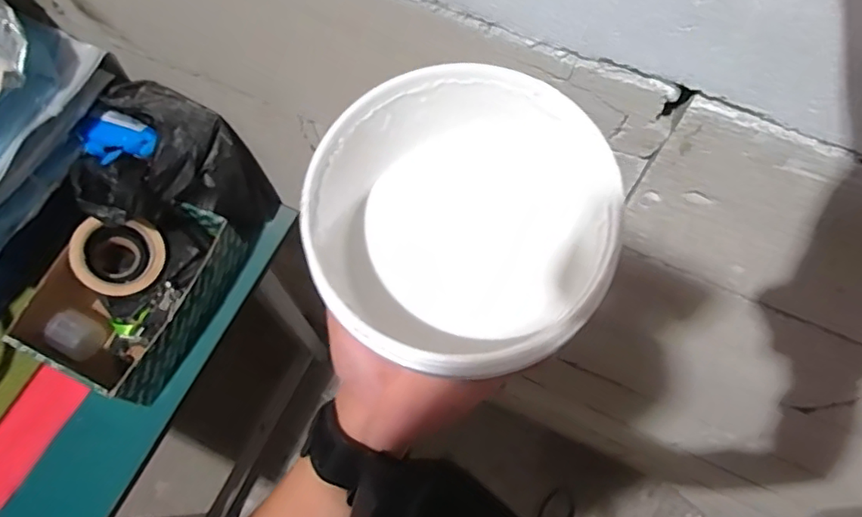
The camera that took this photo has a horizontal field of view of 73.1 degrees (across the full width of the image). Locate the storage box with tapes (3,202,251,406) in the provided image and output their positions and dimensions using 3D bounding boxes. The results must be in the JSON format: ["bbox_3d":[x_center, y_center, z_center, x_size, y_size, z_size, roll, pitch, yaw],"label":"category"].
[{"bbox_3d":[-0.370,0.039,0.729,0.172,0.093,0.236,25,70,10],"label":"storage box with tapes"}]

